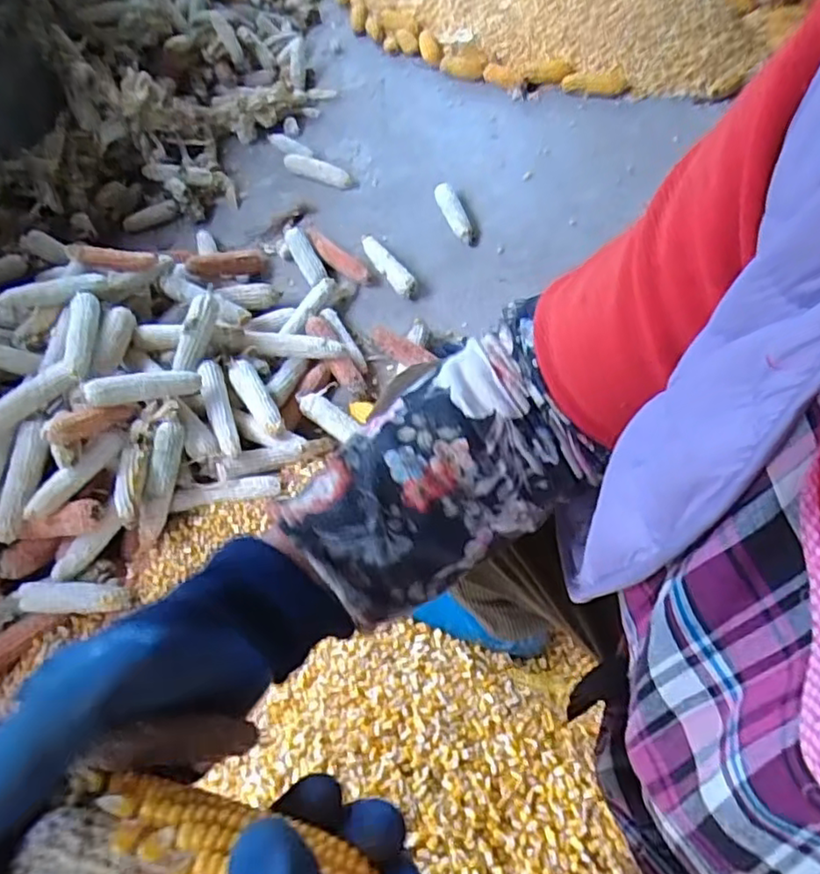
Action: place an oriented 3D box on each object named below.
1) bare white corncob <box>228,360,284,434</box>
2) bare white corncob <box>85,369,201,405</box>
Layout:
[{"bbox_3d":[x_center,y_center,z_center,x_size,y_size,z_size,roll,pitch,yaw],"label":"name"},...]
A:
[{"bbox_3d":[-0.237,-0.058,1.002,0.041,0.039,0.162,-26,58,-17],"label":"bare white corncob"},{"bbox_3d":[-0.371,-0.072,0.908,0.152,0.040,0.030,-10,53,-30],"label":"bare white corncob"}]

